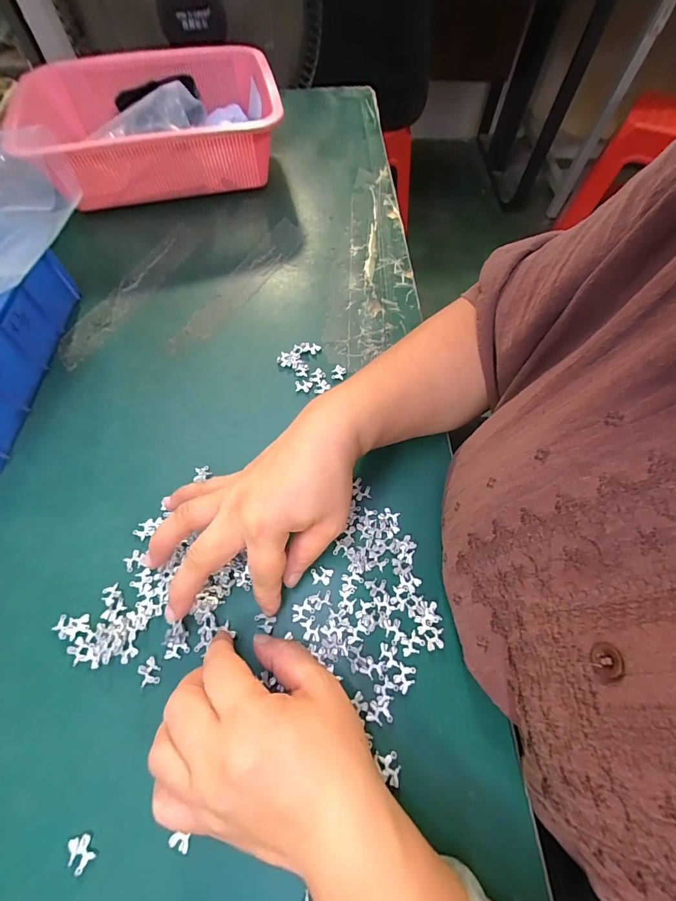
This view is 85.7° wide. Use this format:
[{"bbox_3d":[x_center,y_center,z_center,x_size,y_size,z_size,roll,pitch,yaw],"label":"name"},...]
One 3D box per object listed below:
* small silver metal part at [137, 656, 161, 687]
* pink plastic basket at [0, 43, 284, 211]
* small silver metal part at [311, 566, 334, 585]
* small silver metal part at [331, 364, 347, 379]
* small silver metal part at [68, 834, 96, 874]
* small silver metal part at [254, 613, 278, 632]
[{"bbox_3d":[-0.123,0.145,0.238,0.012,0.004,0.016,-27,67,-12],"label":"small silver metal part"},{"bbox_3d":[-0.217,-0.399,0.453,0.276,0.094,0.212,-11,64,-5],"label":"pink plastic basket"},{"bbox_3d":[-0.012,0.090,0.263,0.016,0.004,0.013,15,65,8],"label":"small silver metal part"},{"bbox_3d":[0.001,-0.075,0.345,0.013,0.004,0.016,11,64,6],"label":"small silver metal part"},{"bbox_3d":[-0.142,0.221,0.201,0.010,0.004,0.015,-37,69,-16],"label":"small silver metal part"},{"bbox_3d":[-0.051,0.118,0.250,0.015,0.004,0.010,10,64,5],"label":"small silver metal part"}]

